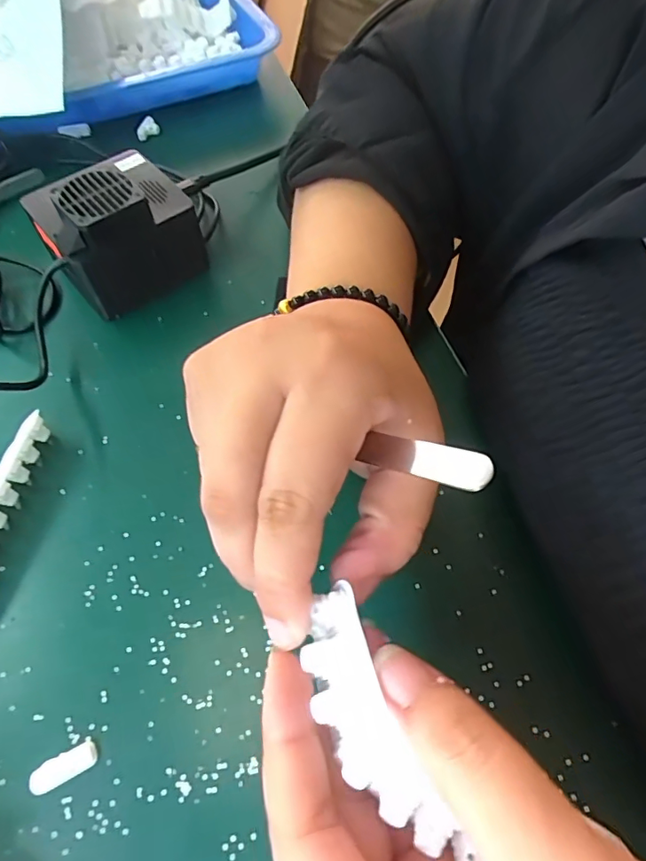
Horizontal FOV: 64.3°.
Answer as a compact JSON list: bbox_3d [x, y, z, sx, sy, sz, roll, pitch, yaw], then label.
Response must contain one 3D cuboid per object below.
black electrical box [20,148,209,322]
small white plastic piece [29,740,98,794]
[{"bbox_3d":[-0.120,-0.118,0.302,0.078,0.060,0.066,-36,65,-18],"label":"black electrical box"},{"bbox_3d":[-0.097,0.125,0.191,0.024,0.004,0.010,-25,62,-13],"label":"small white plastic piece"}]

